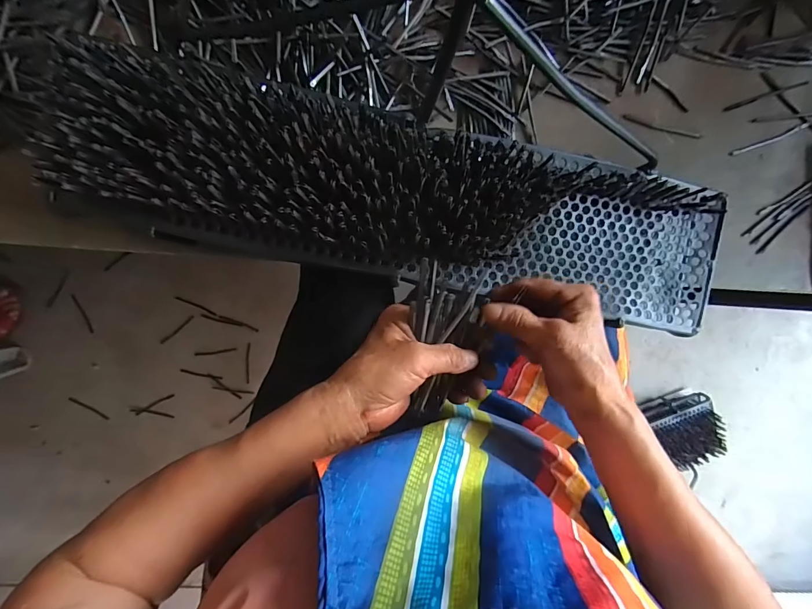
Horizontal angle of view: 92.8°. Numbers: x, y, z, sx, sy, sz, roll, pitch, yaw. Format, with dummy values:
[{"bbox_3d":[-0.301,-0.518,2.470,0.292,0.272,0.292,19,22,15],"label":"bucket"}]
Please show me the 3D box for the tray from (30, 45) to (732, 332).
[{"bbox_3d":[0.016,-0.090,0.340,0.588,0.043,0.139,11,95,-8],"label":"tray"}]

